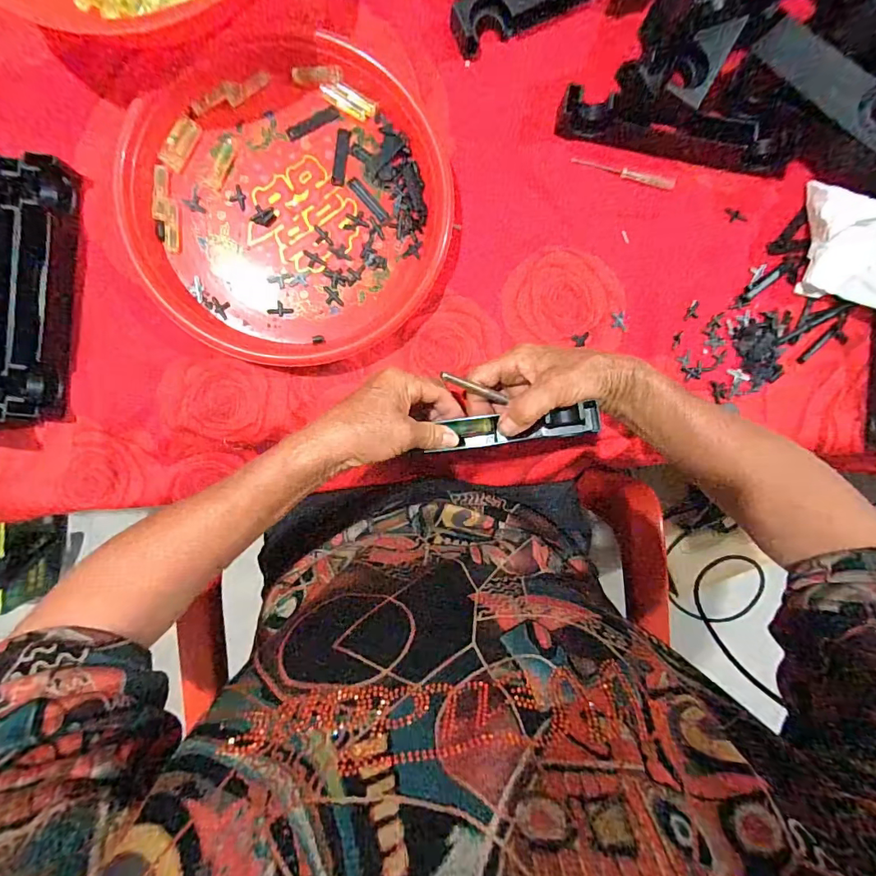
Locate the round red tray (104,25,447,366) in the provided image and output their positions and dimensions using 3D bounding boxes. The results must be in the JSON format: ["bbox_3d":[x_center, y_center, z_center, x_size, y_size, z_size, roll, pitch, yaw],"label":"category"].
[{"bbox_3d":[-0.119,-0.191,0.367,0.235,0.027,0.250,0,93,-4],"label":"round red tray"}]

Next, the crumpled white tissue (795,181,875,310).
[{"bbox_3d":[0.355,-0.154,0.380,0.088,0.051,0.112,1,93,-4],"label":"crumpled white tissue"}]

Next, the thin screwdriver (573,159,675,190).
[{"bbox_3d":[0.160,-0.227,0.394,0.090,0.004,0.011,9,93,-4],"label":"thin screwdriver"}]

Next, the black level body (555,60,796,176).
[{"bbox_3d":[0.199,-0.260,0.377,0.195,0.031,0.043,9,93,-4],"label":"black level body"}]

